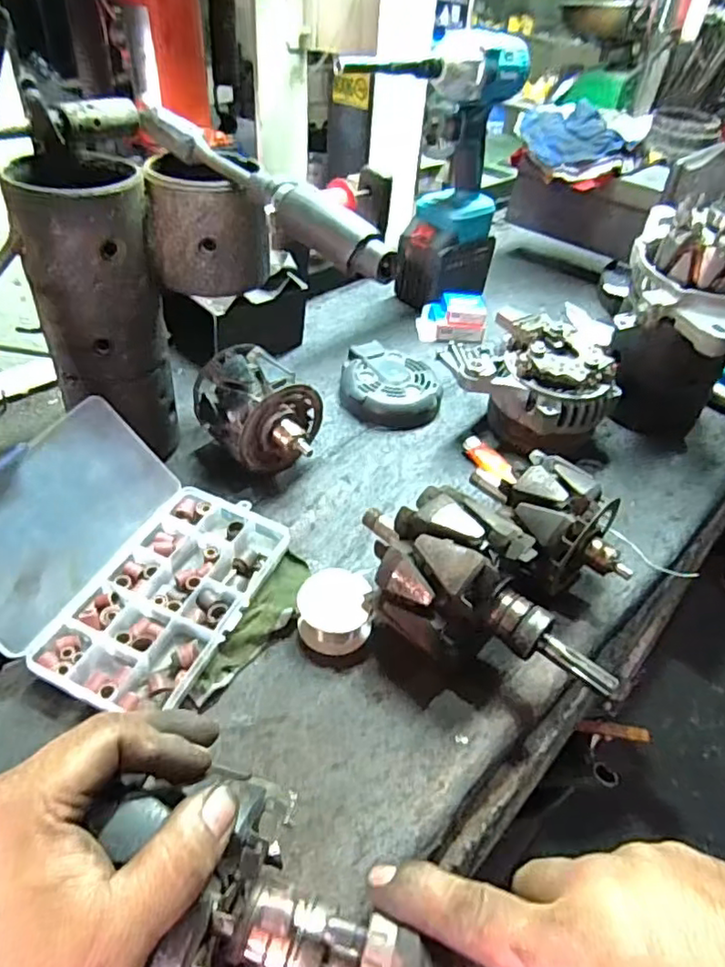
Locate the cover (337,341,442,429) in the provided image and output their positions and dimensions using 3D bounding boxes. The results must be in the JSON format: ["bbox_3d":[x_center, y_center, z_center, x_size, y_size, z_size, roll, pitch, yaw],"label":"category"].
[{"bbox_3d":[0.028,-0.104,0.643,0.099,0.036,0.103,0,43,-7],"label":"cover"}]

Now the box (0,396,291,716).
[{"bbox_3d":[-0.165,0.043,0.419,0.171,0.076,0.176,19,44,13],"label":"box"}]

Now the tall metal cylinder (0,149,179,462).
[{"bbox_3d":[-0.200,-0.125,0.474,0.087,0.210,0.094,-11,45,-18],"label":"tall metal cylinder"}]

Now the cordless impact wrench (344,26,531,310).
[{"bbox_3d":[0.088,-0.348,0.711,0.204,0.277,0.076,-29,53,-32],"label":"cordless impact wrench"}]

